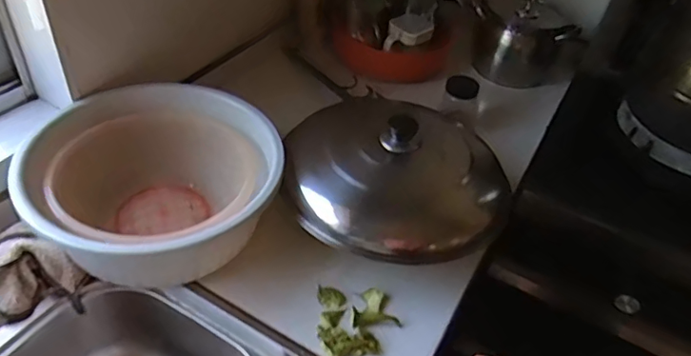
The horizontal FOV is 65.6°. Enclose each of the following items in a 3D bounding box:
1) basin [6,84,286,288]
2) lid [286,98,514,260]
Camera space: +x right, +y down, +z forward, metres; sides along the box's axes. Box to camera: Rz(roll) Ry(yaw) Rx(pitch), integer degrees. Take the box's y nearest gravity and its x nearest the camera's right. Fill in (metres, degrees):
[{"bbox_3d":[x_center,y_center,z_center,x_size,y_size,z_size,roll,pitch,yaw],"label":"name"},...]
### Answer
[{"bbox_3d":[-0.255,0.007,0.724,0.309,0.131,0.264,-26,52,-31],"label":"basin"},{"bbox_3d":[0.071,-0.029,0.776,0.308,0.121,0.285,4,43,-4],"label":"lid"}]

